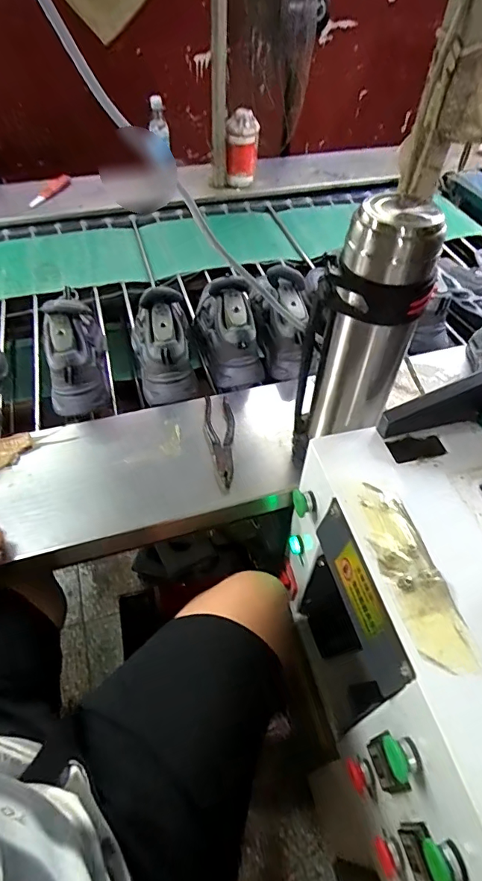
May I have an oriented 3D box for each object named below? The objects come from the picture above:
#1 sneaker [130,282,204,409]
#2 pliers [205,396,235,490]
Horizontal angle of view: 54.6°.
[{"bbox_3d":[-0.157,-0.207,0.896,0.115,0.137,0.269,-9,53,-8],"label":"sneaker"},{"bbox_3d":[-0.036,-0.005,0.795,0.049,0.016,0.189,-2,52,-3],"label":"pliers"}]

